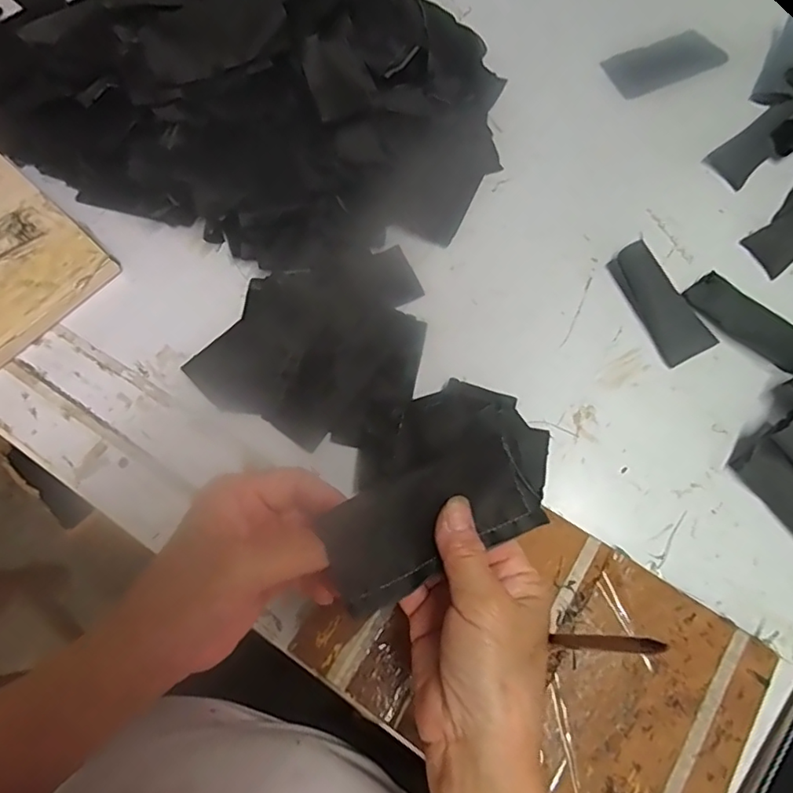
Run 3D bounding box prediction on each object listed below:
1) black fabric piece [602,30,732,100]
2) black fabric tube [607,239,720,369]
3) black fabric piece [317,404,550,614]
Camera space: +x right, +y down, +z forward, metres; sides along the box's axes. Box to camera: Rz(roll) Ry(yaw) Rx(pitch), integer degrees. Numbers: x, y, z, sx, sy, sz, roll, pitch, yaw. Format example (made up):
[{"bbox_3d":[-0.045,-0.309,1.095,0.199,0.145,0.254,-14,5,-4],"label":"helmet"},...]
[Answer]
[{"bbox_3d":[0.271,-0.339,0.561,0.117,0.005,0.059,-22,71,-7],"label":"black fabric piece"},{"bbox_3d":[0.220,-0.080,0.455,0.044,0.021,0.102,-22,71,-7],"label":"black fabric tube"},{"bbox_3d":[0.018,0.058,0.274,0.112,0.005,0.060,-25,96,-21],"label":"black fabric piece"}]

